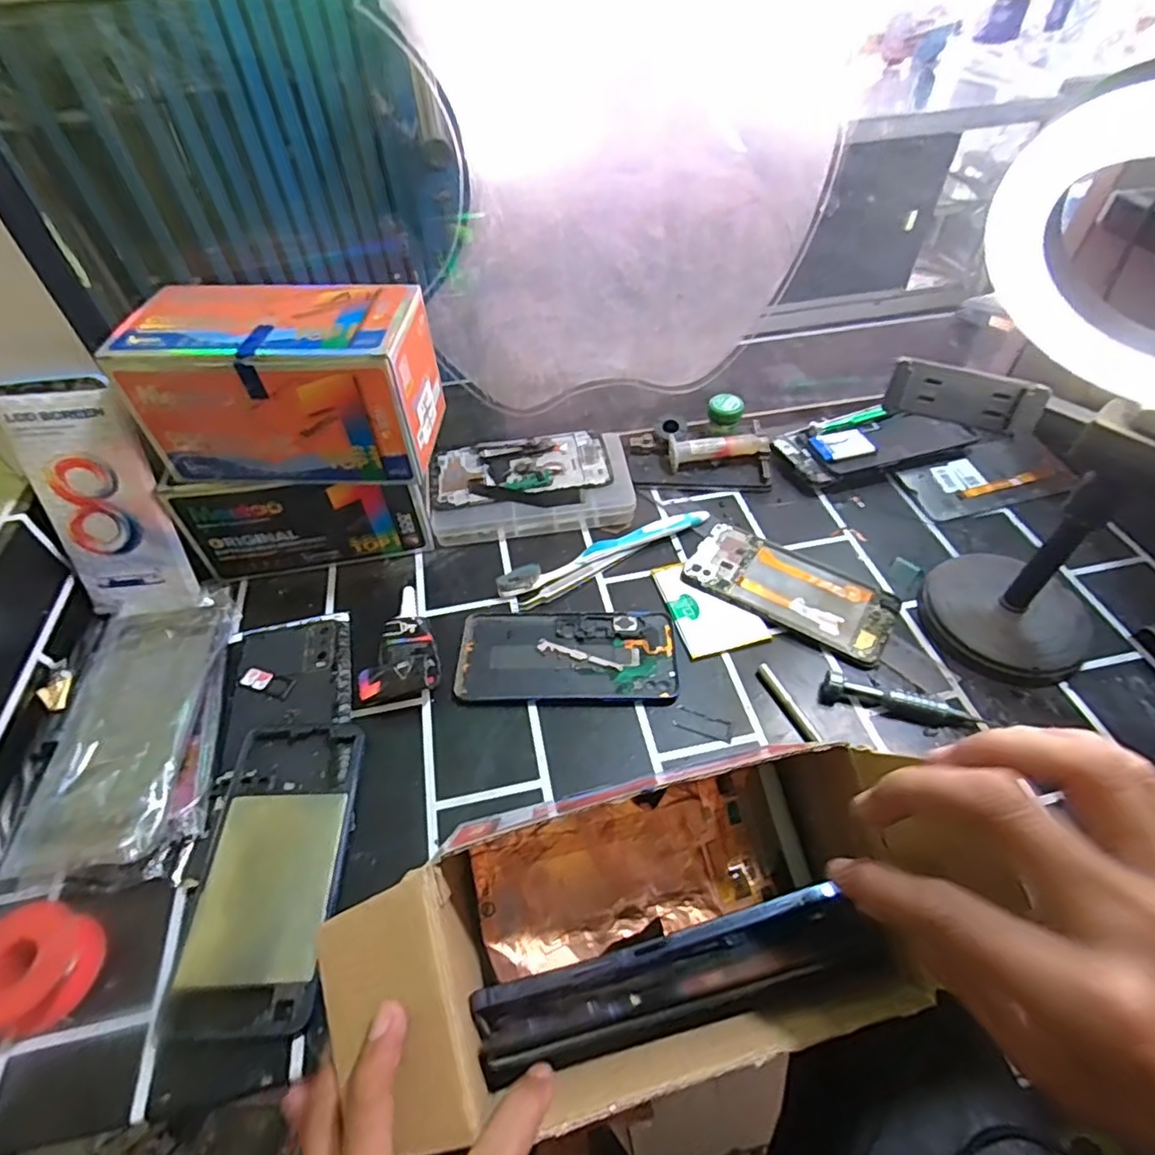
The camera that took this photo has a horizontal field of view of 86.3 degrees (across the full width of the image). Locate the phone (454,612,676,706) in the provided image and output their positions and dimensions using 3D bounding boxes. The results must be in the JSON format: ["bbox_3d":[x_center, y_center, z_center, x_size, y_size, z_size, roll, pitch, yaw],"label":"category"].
[{"bbox_3d":[-0.007,0.055,0.440,0.153,0.004,0.075,0,50,2],"label":"phone"}]

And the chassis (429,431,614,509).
[{"bbox_3d":[-0.050,-0.093,0.534,0.152,0.009,0.081,-8,53,-2],"label":"chassis"}]

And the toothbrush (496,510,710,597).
[{"bbox_3d":[0.024,-0.022,0.496,0.185,0.015,0.014,-21,52,-15],"label":"toothbrush"}]

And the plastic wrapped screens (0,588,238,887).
[{"bbox_3d":[-0.283,0.088,0.397,0.100,0.031,0.192,-9,50,-5],"label":"plastic wrapped screens"}]

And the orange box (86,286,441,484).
[{"bbox_3d":[-0.192,-0.131,0.420,0.174,0.098,0.094,1,49,4],"label":"orange box"}]

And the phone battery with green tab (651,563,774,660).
[{"bbox_3d":[0.098,0.018,0.462,0.059,0.004,0.086,-13,51,-9],"label":"phone battery with green tab"}]

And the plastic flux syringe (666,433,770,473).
[{"bbox_3d":[0.127,-0.115,0.554,0.090,0.025,0.024,-2,50,0],"label":"plastic flux syringe"}]

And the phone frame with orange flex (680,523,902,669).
[{"bbox_3d":[0.160,0.010,0.468,0.150,0.011,0.072,27,56,23],"label":"phone frame with orange flex"}]

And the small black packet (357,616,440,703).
[{"bbox_3d":[-0.124,0.057,0.428,0.049,0.024,0.058,-9,50,-5],"label":"small black packet"}]

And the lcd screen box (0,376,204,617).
[{"bbox_3d":[-0.337,-0.052,0.439,0.081,0.169,0.022,-12,26,-8],"label":"lcd screen box"}]

